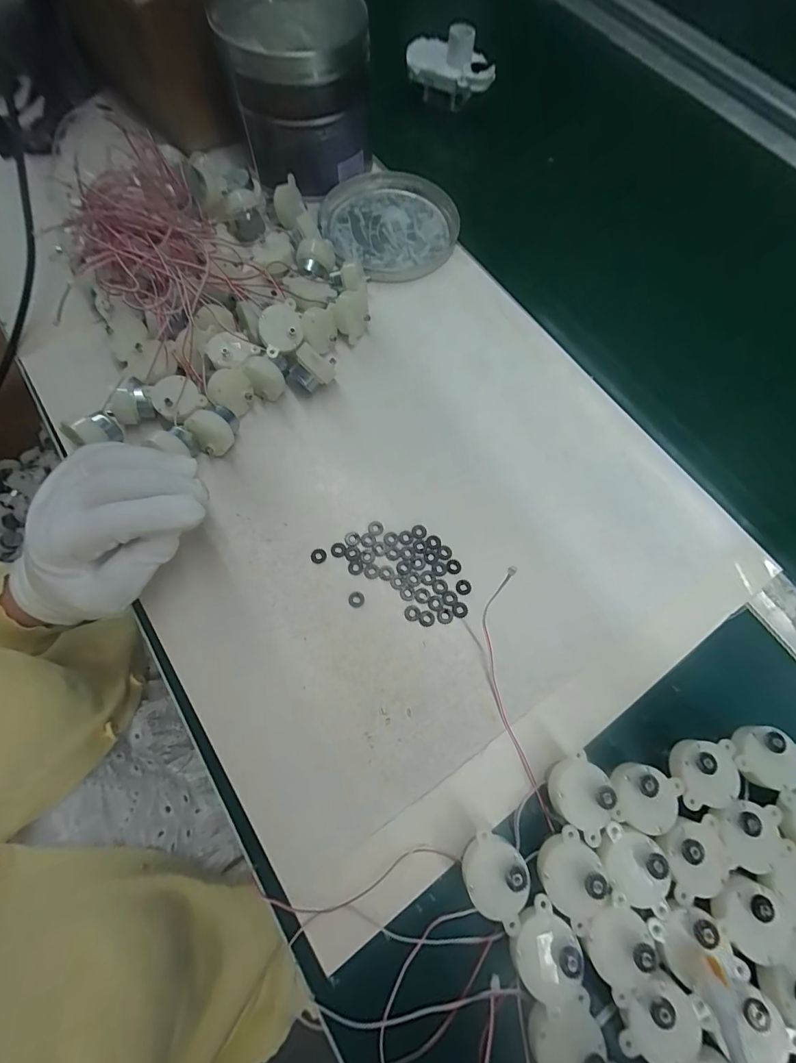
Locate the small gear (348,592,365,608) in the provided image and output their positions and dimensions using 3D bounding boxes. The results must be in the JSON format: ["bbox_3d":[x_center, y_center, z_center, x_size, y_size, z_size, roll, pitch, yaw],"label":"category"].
[{"bbox_3d":[-0.028,0.046,0.273,0.011,0.004,0.011,1,70,-3],"label":"small gear"}]

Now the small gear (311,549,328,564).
[{"bbox_3d":[-0.055,0.017,0.282,0.011,0.004,0.010,1,70,-3],"label":"small gear"}]

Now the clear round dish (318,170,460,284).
[{"bbox_3d":[-0.007,-0.301,0.395,0.131,0.020,0.142,1,70,-3],"label":"clear round dish"}]

